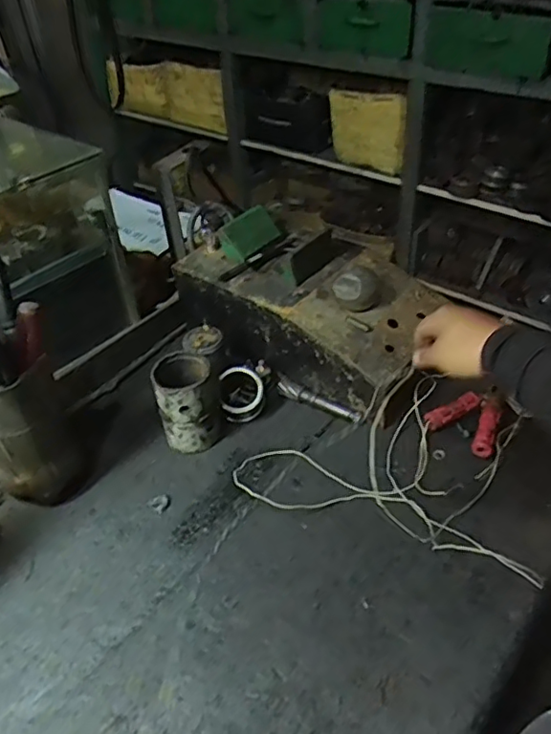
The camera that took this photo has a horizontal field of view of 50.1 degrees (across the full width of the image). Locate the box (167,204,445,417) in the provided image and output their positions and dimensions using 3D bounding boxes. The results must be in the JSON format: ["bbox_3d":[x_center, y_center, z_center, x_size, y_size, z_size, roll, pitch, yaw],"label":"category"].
[{"bbox_3d":[0.050,-0.087,0.807,0.344,0.144,0.185,25,49,29],"label":"box"}]

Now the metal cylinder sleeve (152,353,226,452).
[{"bbox_3d":[-0.103,0.039,0.702,0.073,0.098,0.077,-14,44,-9],"label":"metal cylinder sleeve"}]

